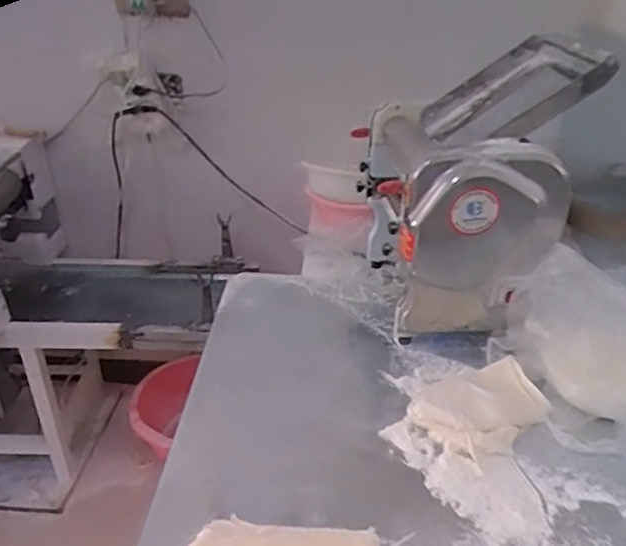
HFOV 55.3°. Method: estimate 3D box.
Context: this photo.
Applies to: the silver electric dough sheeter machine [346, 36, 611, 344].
[{"bbox_3d":[0.275,-0.135,1.080,0.341,0.456,0.375,1,32,-1],"label":"silver electric dough sheeter machine"}]

